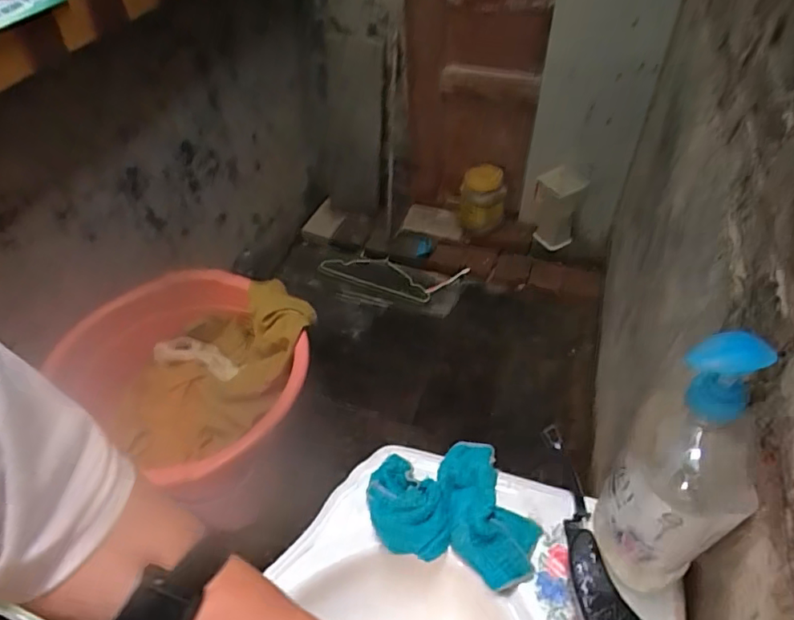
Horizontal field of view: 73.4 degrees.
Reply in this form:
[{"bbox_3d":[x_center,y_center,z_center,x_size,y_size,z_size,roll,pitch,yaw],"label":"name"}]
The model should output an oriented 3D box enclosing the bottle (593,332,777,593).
[{"bbox_3d":[0.228,0.128,0.427,0.097,0.260,0.105,26,56,28],"label":"bottle"}]

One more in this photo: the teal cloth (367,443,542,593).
[{"bbox_3d":[0.056,0.187,0.532,0.172,0.043,0.127,11,50,17],"label":"teal cloth"}]

